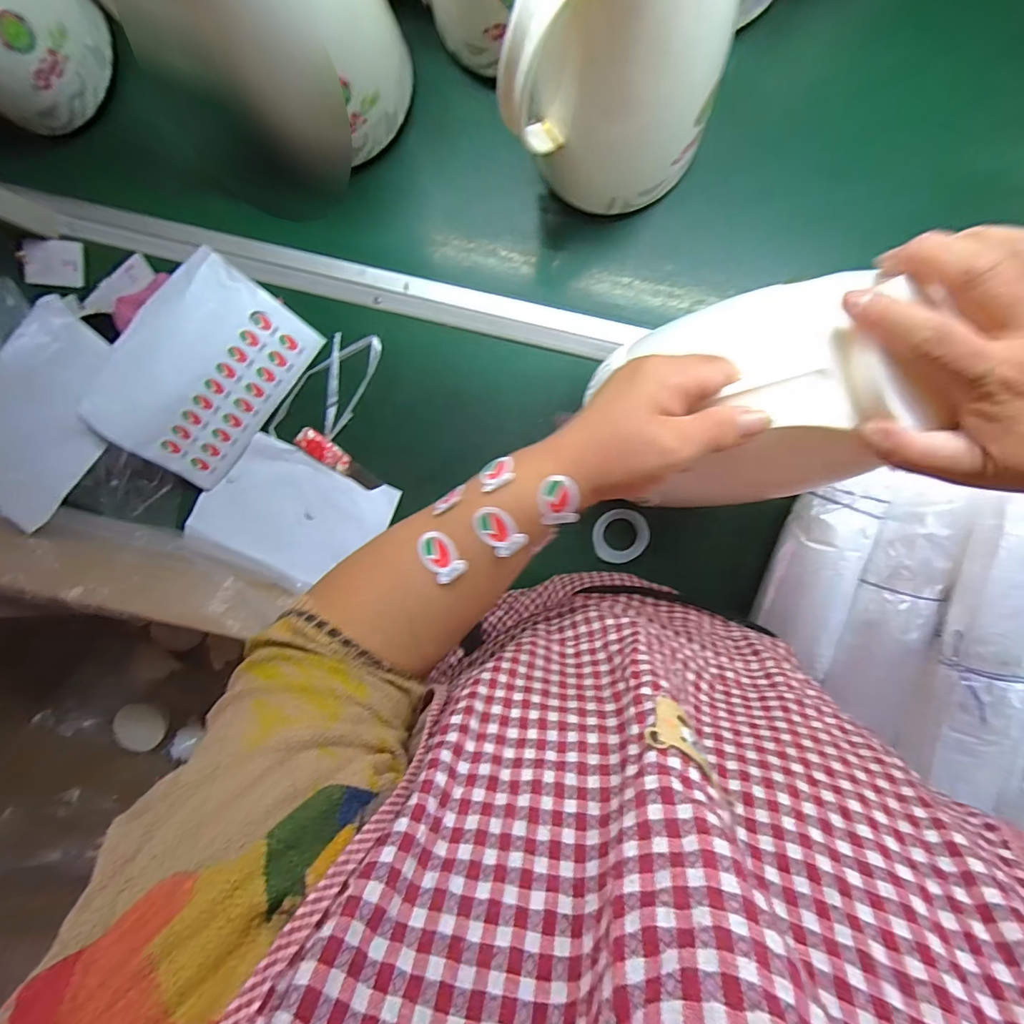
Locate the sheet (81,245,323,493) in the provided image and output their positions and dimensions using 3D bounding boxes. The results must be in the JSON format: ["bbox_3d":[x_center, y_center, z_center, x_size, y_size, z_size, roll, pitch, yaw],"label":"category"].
[{"bbox_3d":[-0.355,-0.157,0.524,0.170,0.058,0.237,40,99,1],"label":"sheet"}]

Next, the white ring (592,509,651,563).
[{"bbox_3d":[0.119,0.026,0.516,0.058,0.014,0.059,1,97,6],"label":"white ring"}]

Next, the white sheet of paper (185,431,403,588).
[{"bbox_3d":[-0.261,0.000,0.558,0.218,0.016,0.143,24,99,3],"label":"white sheet of paper"}]

